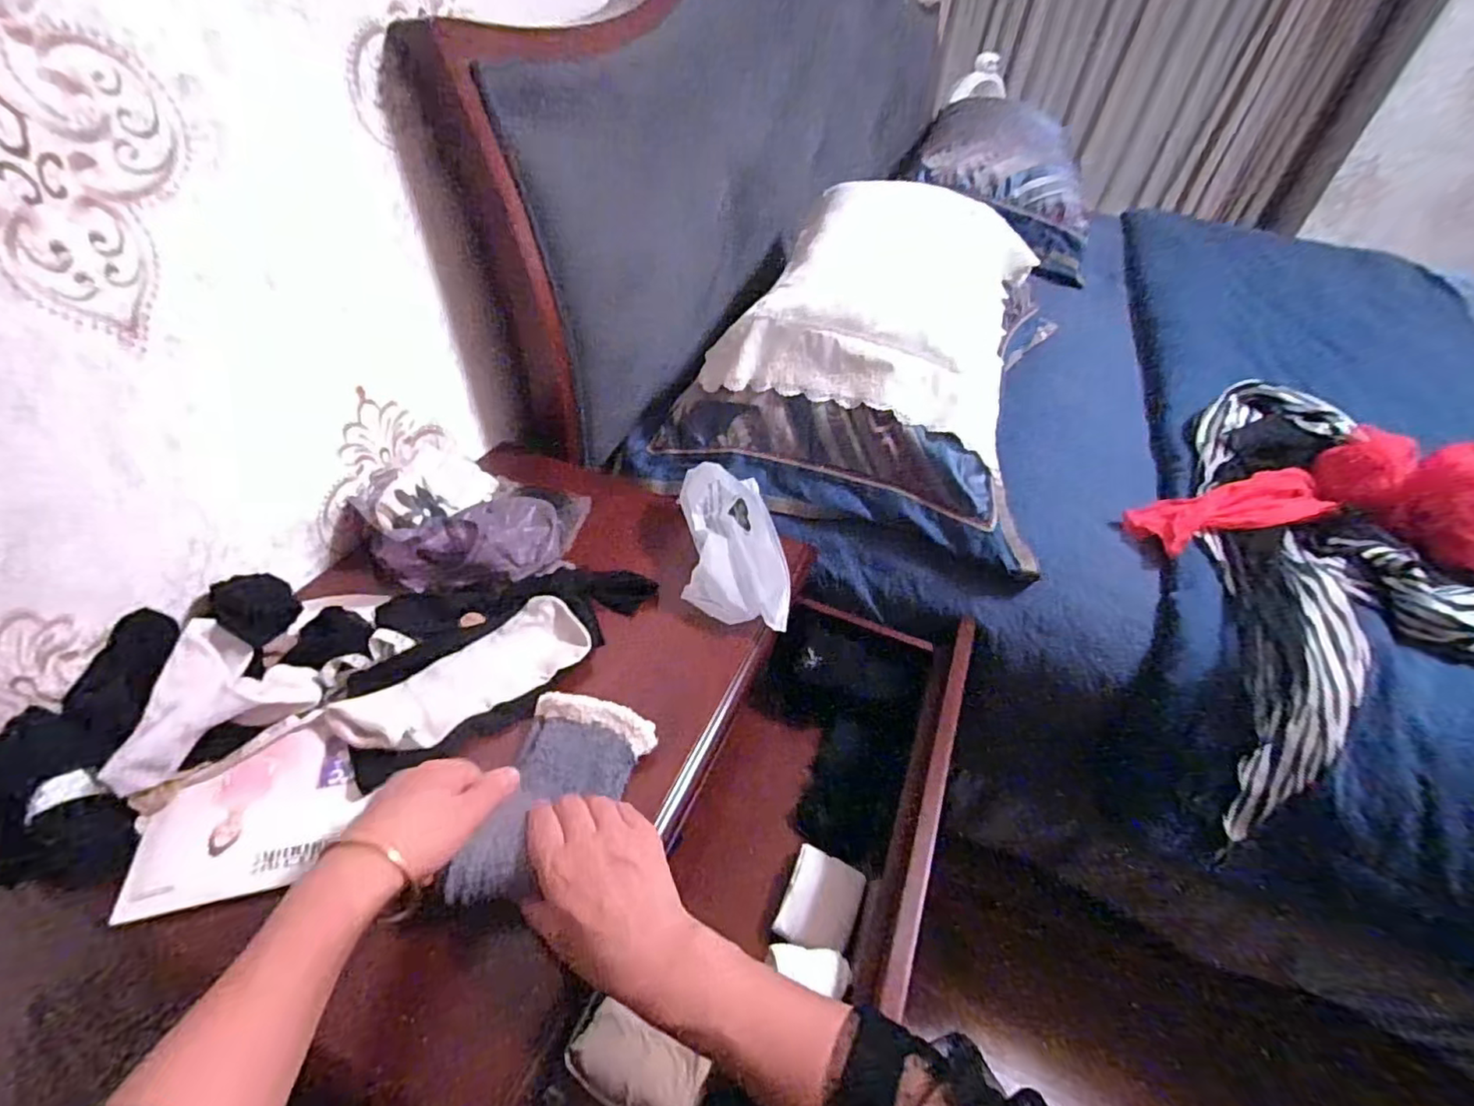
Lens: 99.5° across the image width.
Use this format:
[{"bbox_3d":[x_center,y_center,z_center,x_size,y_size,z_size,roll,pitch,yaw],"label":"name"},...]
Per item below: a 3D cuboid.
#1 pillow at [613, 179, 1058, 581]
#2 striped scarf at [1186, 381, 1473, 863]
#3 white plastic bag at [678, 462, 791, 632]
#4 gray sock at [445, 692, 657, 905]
[{"bbox_3d":[0.198,-0.309,0.884,0.516,0.267,0.570,19,45,13],"label":"pillow"},{"bbox_3d":[0.694,0.035,0.726,0.291,0.140,0.611,18,60,12],"label":"striped scarf"},{"bbox_3d":[-0.005,-0.017,0.681,0.109,0.079,0.225,-1,44,-7],"label":"white plastic bag"},{"bbox_3d":[-0.142,0.177,0.464,0.098,0.031,0.169,18,33,13],"label":"gray sock"}]

